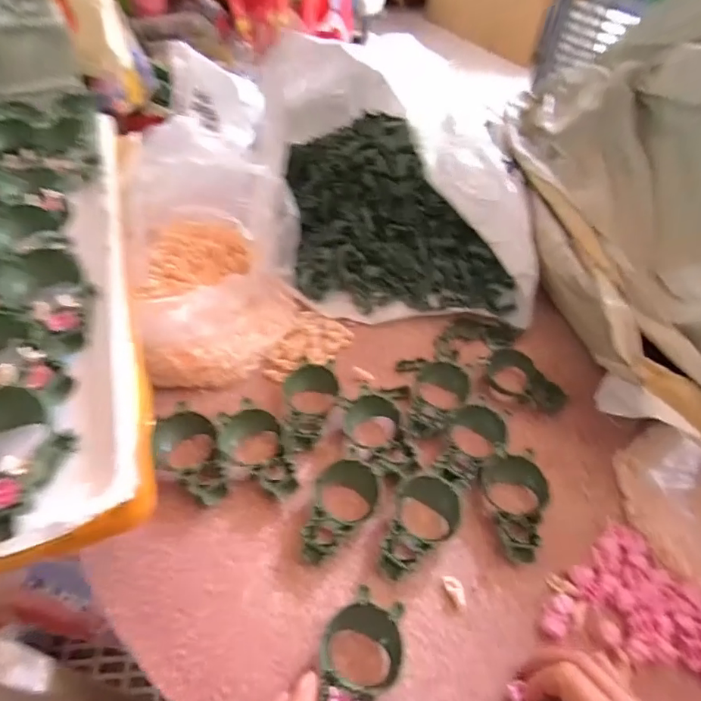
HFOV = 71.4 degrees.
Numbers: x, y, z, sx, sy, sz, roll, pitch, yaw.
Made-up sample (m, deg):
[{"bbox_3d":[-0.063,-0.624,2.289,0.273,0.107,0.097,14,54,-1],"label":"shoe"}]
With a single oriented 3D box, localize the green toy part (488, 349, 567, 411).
[{"bbox_3d":[0.198,0.029,0.544,0.086,0.018,0.065,22,52,15],"label":"green toy part"}]

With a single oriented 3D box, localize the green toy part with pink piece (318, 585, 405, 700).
[{"bbox_3d":[0.005,0.225,0.353,0.056,0.027,0.090,17,50,11],"label":"green toy part with pink piece"}]

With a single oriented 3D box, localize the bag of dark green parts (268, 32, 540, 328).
[{"bbox_3d":[0.067,-0.281,0.676,0.344,0.215,0.464,-1,49,-5],"label":"bag of dark green parts"}]

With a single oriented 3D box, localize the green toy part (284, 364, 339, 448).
[{"bbox_3d":[-0.042,0.055,0.497,0.052,0.026,0.093,5,62,1],"label":"green toy part"}]

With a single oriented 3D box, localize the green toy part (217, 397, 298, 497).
[{"bbox_3d":[-0.090,0.096,0.459,0.056,0.027,0.097,-14,52,-15],"label":"green toy part"}]

